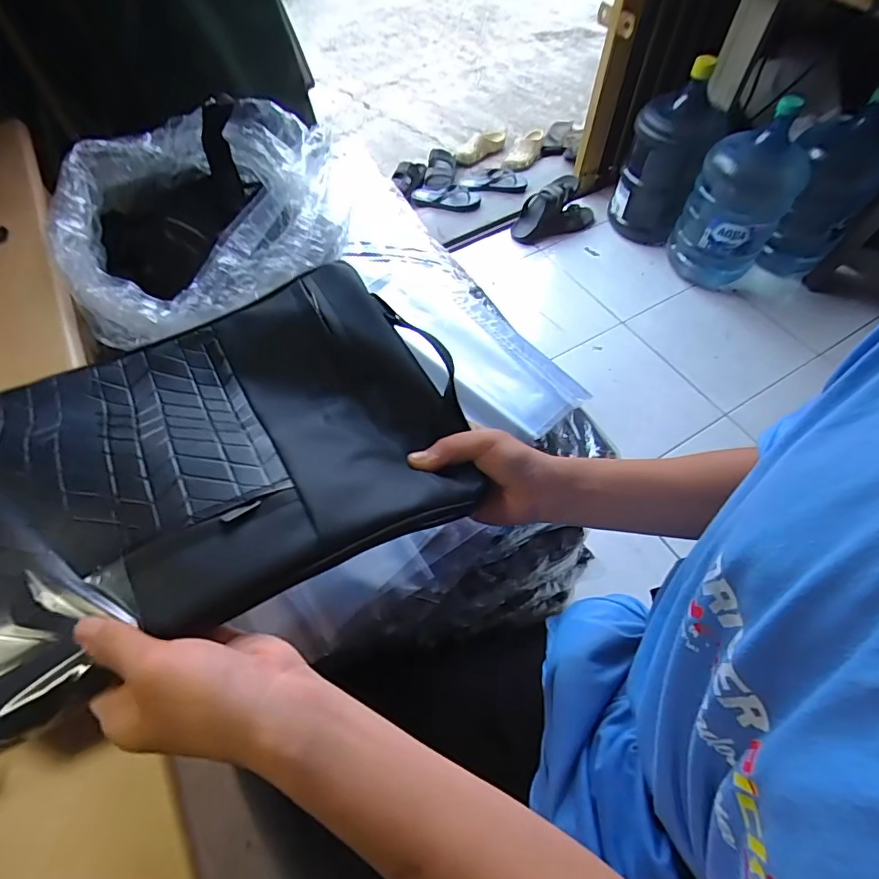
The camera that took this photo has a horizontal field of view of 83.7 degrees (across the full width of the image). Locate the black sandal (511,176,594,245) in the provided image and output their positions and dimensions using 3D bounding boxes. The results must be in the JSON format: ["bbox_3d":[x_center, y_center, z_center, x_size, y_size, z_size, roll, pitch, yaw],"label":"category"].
[{"bbox_3d":[0.392,-0.776,1.666,0.305,0.133,0.110,-17,60,-11],"label":"black sandal"}]

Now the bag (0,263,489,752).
[{"bbox_3d":[-0.169,0.000,0.357,0.352,0.052,0.267,-26,62,-16],"label":"bag"}]

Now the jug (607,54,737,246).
[{"bbox_3d":[0.706,-0.882,1.502,0.243,0.489,0.249,22,61,13],"label":"jug"}]

